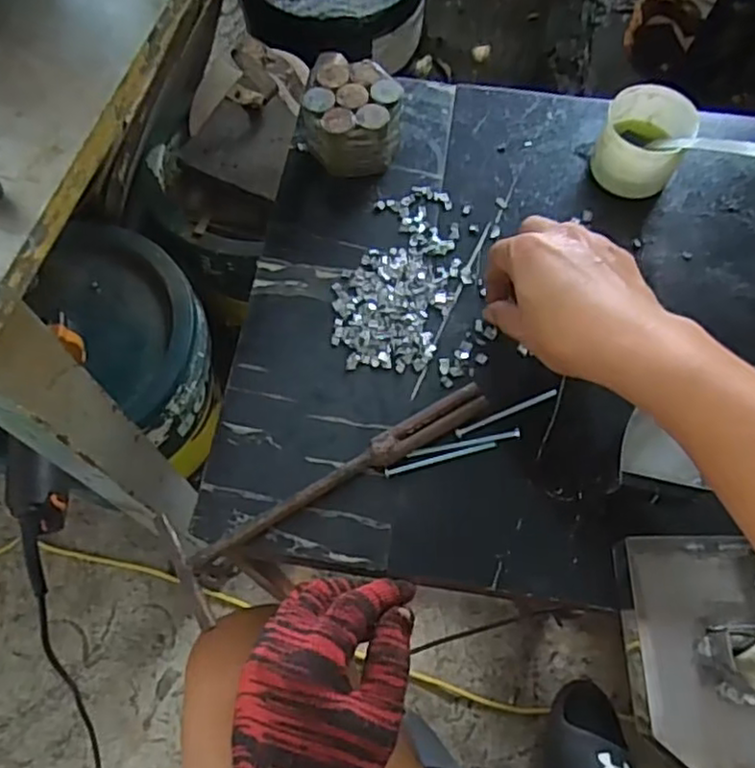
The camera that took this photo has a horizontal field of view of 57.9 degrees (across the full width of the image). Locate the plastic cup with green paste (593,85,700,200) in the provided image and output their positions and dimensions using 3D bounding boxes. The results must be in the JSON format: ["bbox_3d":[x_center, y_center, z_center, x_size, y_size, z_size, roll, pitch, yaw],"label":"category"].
[{"bbox_3d":[0.203,-0.186,0.524,0.065,0.047,0.075,20,68,8],"label":"plastic cup with green paste"}]

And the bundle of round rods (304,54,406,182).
[{"bbox_3d":[-0.018,-0.207,0.532,0.078,0.051,0.076,-5,67,-2],"label":"bundle of round rods"}]

